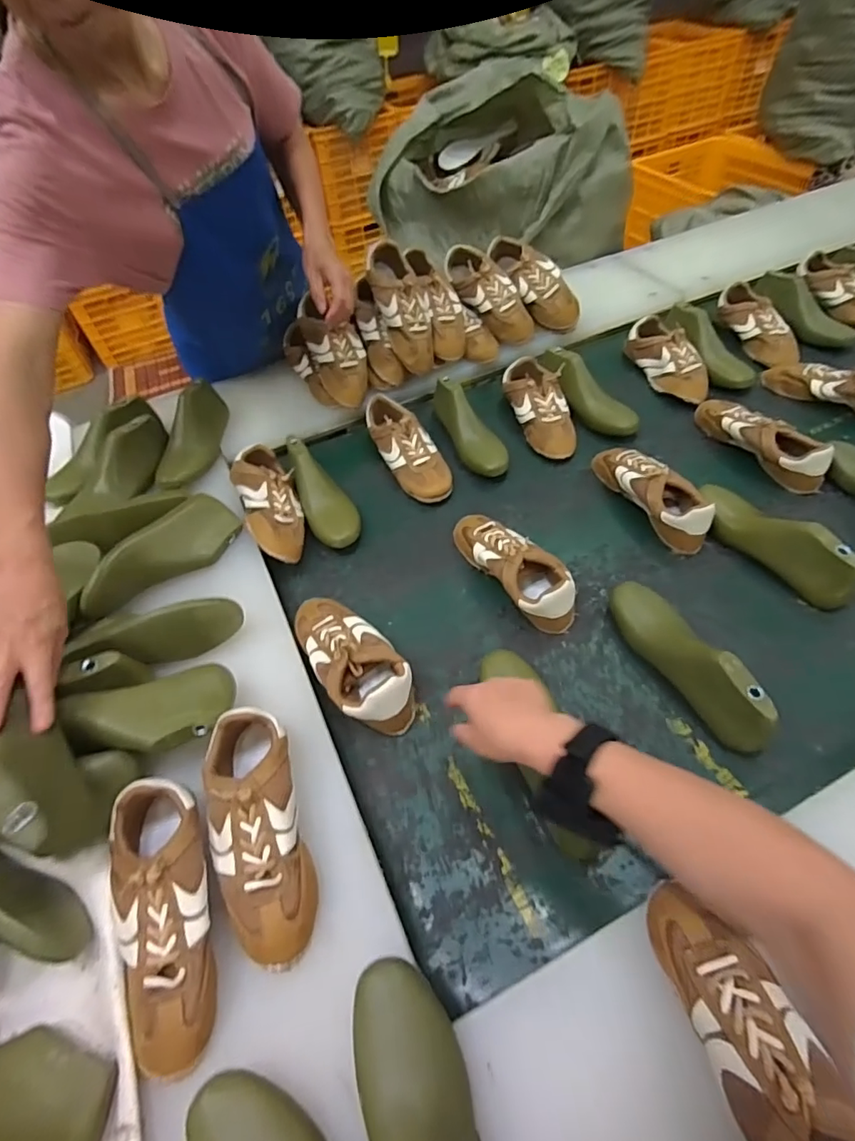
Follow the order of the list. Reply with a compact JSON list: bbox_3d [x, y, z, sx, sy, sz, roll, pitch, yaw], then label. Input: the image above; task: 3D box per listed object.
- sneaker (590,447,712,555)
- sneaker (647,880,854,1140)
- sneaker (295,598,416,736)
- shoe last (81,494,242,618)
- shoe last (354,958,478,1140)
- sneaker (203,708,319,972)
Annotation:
[{"bbox_3d":[0.335,-0.124,0.799,0.078,0.064,0.227,-26,55,-15],"label":"sneaker"},{"bbox_3d":[0.238,0.346,0.376,0.079,0.069,0.211,-20,54,-9],"label":"sneaker"},{"bbox_3d":[-0.097,0.104,0.669,0.101,0.073,0.225,-27,55,-15],"label":"sneaker"},{"bbox_3d":[-0.365,-0.019,0.729,0.084,0.077,0.237,24,59,22],"label":"shoe last"},{"bbox_3d":[0.001,0.404,0.365,0.074,0.068,0.225,-17,40,-10],"label":"shoe last"},{"bbox_3d":[-0.165,0.253,0.517,0.085,0.074,0.224,-18,53,-8],"label":"sneaker"}]

